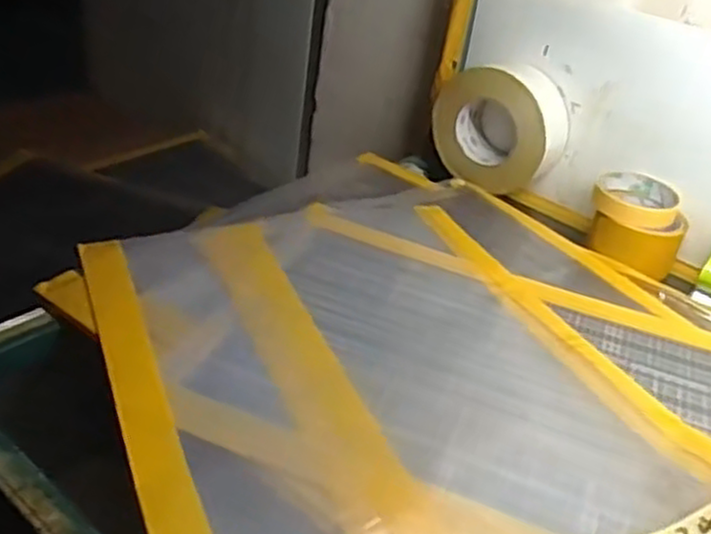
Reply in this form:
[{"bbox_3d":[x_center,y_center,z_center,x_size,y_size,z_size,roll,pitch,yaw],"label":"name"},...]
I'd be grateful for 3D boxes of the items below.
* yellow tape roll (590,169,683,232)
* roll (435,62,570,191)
[{"bbox_3d":[0.292,-0.070,0.770,0.081,0.028,0.081,23,36,23],"label":"yellow tape roll"},{"bbox_3d":[0.162,-0.161,0.847,0.149,0.126,0.064,26,38,27],"label":"roll"}]

